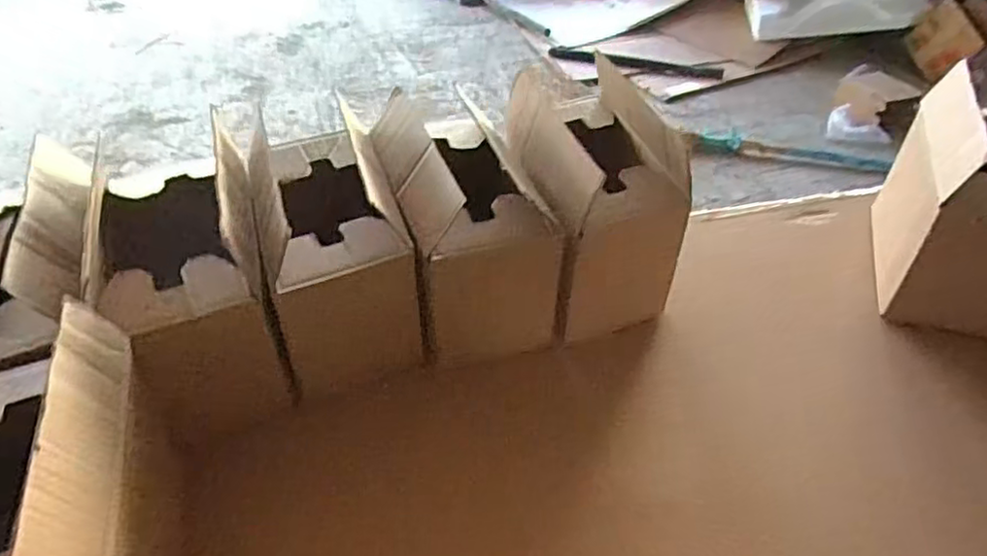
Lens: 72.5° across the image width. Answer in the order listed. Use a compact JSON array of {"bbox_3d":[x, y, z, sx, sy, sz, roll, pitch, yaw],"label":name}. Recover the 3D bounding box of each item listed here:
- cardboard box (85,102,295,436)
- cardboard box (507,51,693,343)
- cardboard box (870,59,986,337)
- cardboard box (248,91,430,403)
[{"bbox_3d":[-0.280,0.005,0.645,0.135,0.227,0.211,-12,43,-16],"label":"cardboard box"},{"bbox_3d":[0.108,-0.085,0.757,0.139,0.210,0.205,-10,43,-14],"label":"cardboard box"},{"bbox_3d":[0.548,-0.093,0.769,0.154,0.217,0.269,18,44,17],"label":"cardboard box"},{"bbox_3d":[-0.175,-0.036,0.712,0.147,0.216,0.236,-13,44,-17],"label":"cardboard box"}]

